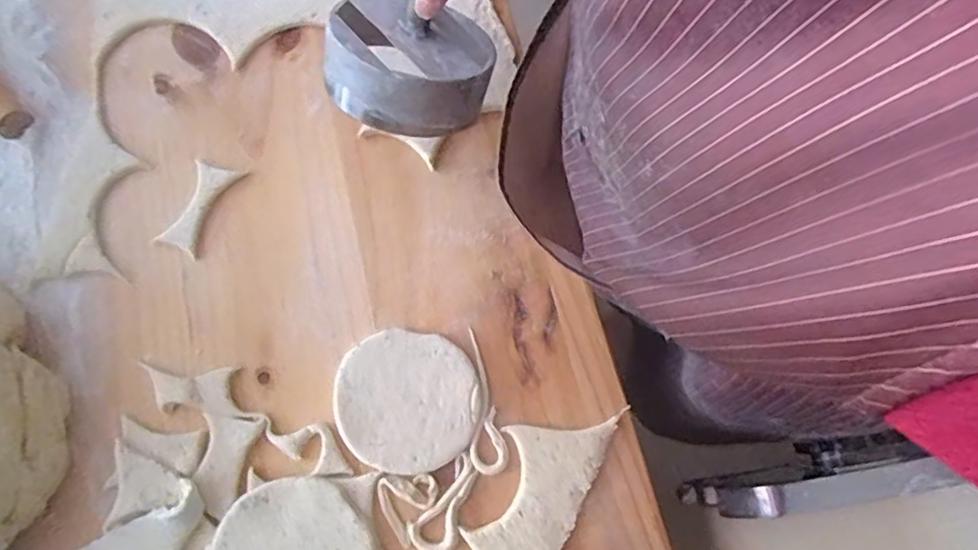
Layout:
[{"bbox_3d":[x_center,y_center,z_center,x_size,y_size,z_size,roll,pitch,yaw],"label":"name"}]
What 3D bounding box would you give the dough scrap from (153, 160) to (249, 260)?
[{"bbox_3d":[-0.237,-0.057,0.493,0.035,0.010,0.078,23,78,5],"label":"dough scrap"}]

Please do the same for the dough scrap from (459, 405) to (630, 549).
[{"bbox_3d":[0.032,0.166,0.447,0.069,0.007,0.153,25,79,6],"label":"dough scrap"}]

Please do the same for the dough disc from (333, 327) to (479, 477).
[{"bbox_3d":[-0.063,0.096,0.462,0.104,0.008,0.103,0,77,0],"label":"dough disc"}]

